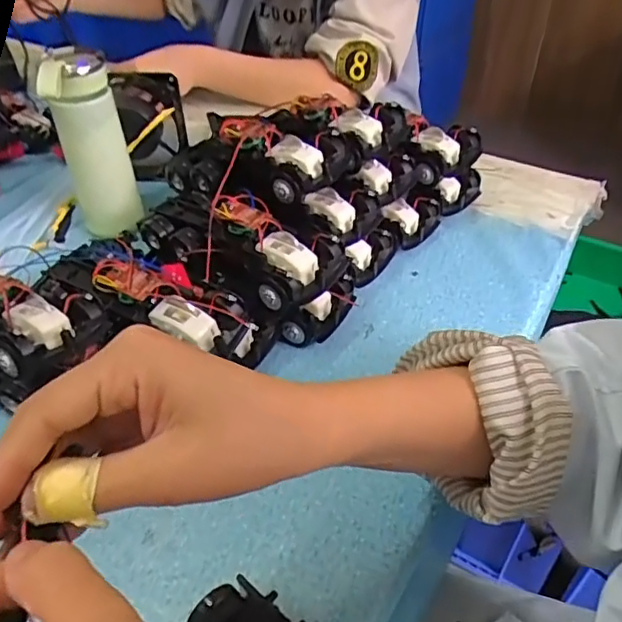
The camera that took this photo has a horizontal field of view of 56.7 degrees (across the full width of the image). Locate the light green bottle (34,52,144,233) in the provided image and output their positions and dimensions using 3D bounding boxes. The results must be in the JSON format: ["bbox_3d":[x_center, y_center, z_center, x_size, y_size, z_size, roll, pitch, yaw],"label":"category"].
[{"bbox_3d":[-0.208,-0.153,0.571,0.068,0.185,0.056,-14,44,-14],"label":"light green bottle"}]

